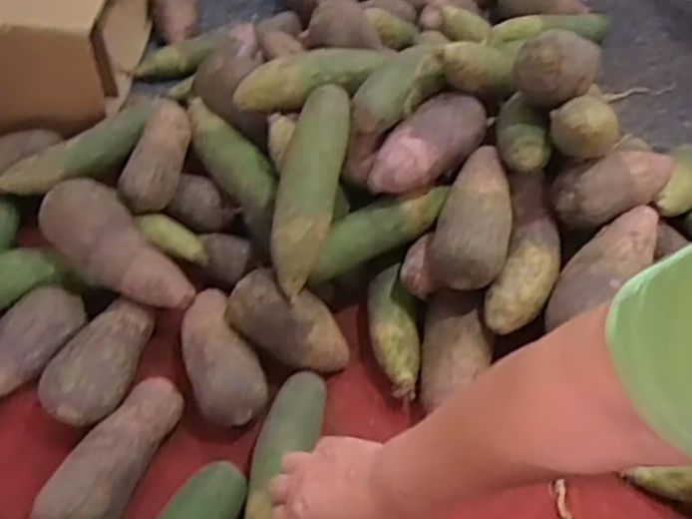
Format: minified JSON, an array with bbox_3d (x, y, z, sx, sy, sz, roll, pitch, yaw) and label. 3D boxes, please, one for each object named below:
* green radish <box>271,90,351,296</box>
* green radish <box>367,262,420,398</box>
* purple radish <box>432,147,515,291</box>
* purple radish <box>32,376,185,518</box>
[{"bbox_3d":[-0.036,-0.076,0.671,0.056,0.050,0.209,10,73,4],"label":"green radish"},{"bbox_3d":[0.050,0.079,0.731,0.051,0.052,0.140,-2,53,-5],"label":"green radish"},{"bbox_3d":[0.132,-0.046,0.701,0.068,0.054,0.150,14,53,7],"label":"purple radish"},{"bbox_3d":[-0.206,0.185,0.636,0.062,0.065,0.168,25,55,15],"label":"purple radish"}]

